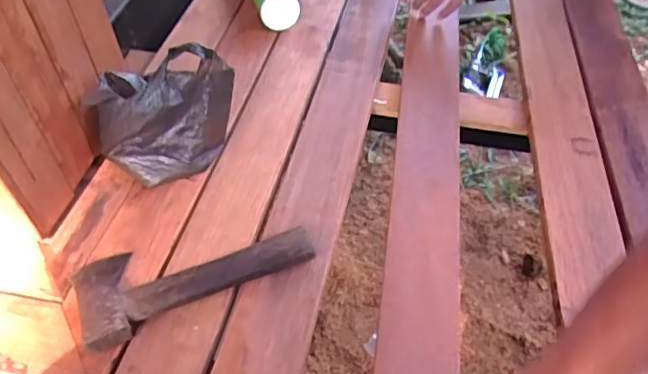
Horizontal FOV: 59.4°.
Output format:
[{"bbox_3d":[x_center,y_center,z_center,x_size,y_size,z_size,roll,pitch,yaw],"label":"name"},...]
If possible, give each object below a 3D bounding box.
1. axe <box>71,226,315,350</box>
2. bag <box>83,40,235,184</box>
[{"bbox_3d":[-0.152,0.086,0.656,0.258,0.030,0.116,-22,52,-16],"label":"axe"},{"bbox_3d":[-0.206,-0.097,0.742,0.121,0.147,0.151,24,55,21],"label":"bag"}]

